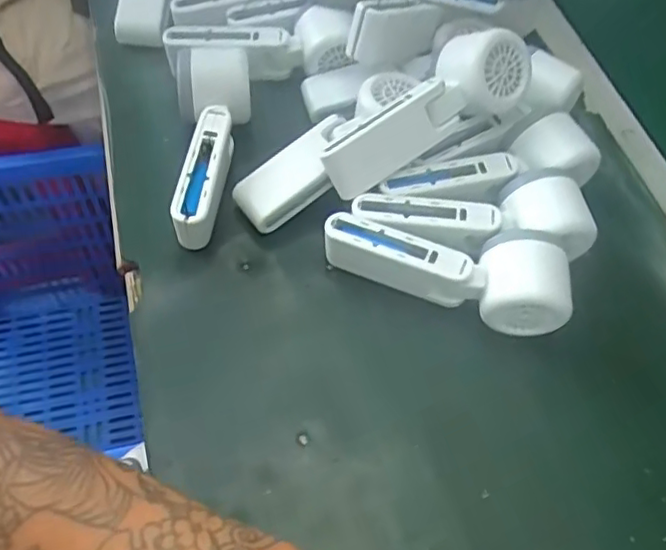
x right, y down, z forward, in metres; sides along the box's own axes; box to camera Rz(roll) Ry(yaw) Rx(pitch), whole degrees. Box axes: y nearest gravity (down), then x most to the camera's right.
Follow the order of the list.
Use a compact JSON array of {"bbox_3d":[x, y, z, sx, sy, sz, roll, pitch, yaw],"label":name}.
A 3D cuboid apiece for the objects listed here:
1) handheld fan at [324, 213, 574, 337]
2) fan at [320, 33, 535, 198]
[{"bbox_3d":[0.074,-0.002,0.421,0.160,0.049,0.054,11,58,2],"label":"handheld fan"},{"bbox_3d":[0.066,-0.116,0.452,0.164,0.055,0.037,-35,27,-5],"label":"fan"}]

